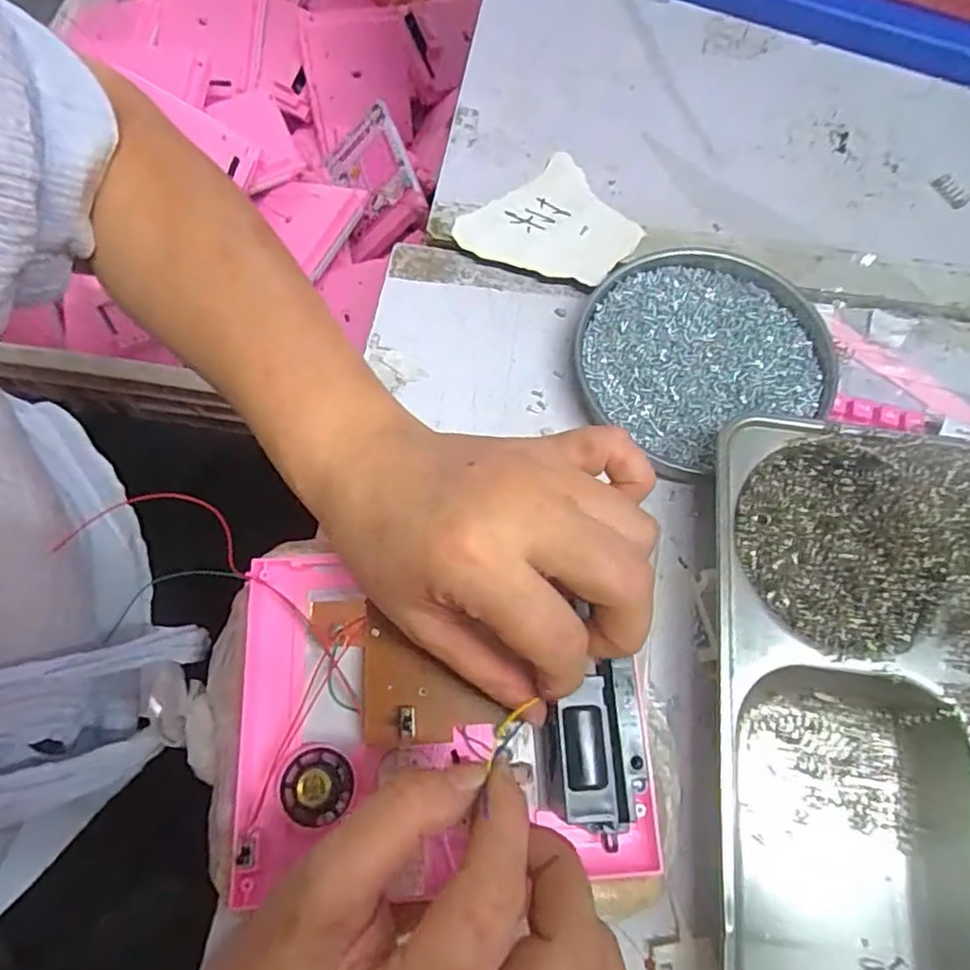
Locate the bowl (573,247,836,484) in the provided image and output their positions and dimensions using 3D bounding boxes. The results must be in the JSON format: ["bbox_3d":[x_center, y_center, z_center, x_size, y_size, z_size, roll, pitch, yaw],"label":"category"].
[{"bbox_3d":[0.120,-0.074,0.352,0.130,0.017,0.124,0,69,0],"label":"bowl"}]

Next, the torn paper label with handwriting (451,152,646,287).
[{"bbox_3d":[0.041,-0.154,0.385,0.093,0.008,0.086,-37,73,-13],"label":"torn paper label with handwriting"}]

